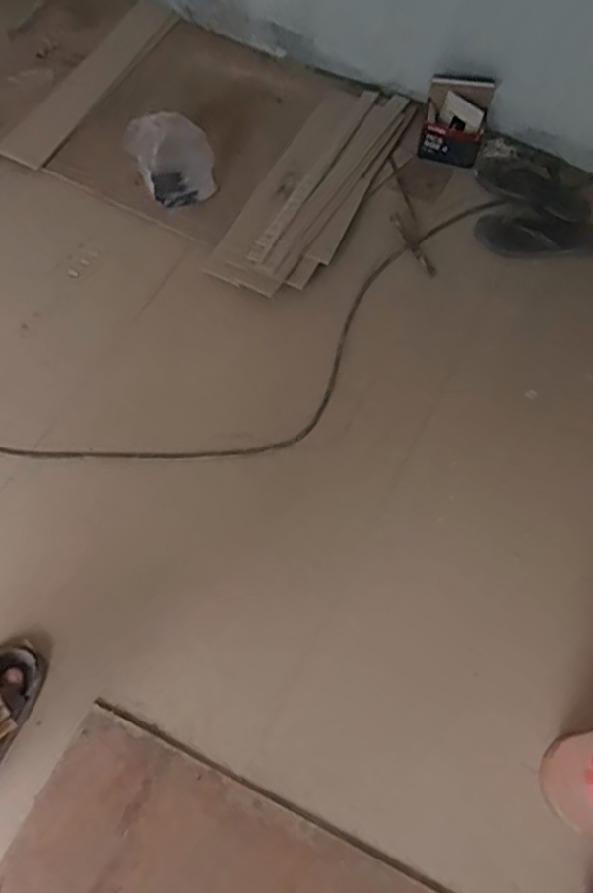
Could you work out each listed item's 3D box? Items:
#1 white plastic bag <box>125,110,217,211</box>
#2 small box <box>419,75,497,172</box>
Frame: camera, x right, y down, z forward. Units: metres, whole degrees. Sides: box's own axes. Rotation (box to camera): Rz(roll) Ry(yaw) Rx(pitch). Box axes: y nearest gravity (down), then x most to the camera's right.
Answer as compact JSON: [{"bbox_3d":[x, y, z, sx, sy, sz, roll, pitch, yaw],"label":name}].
[{"bbox_3d":[-0.253,-0.582,1.381,0.158,0.147,0.093,-12,65,-7],"label":"white plastic bag"},{"bbox_3d":[0.339,-0.707,1.451,0.132,0.123,0.126,11,66,4],"label":"small box"}]

